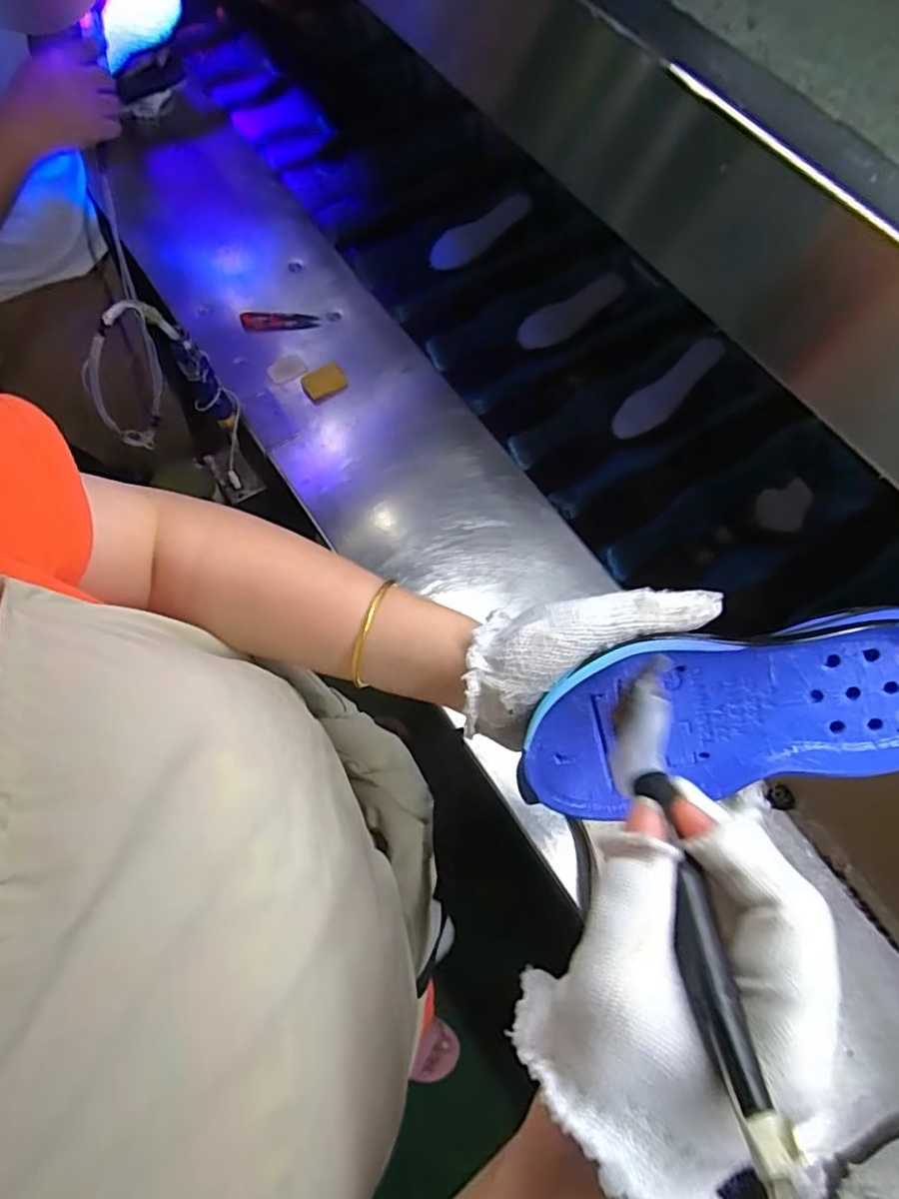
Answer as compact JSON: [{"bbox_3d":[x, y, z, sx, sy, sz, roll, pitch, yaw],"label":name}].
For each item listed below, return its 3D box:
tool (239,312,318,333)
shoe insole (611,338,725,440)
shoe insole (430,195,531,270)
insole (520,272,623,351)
[{"bbox_3d":[-0.224,-0.368,0.801,0.100,0.014,0.026,-3,68,-4],"label":"tool"},{"bbox_3d":[0.284,-0.273,0.788,0.171,0.013,0.048,-42,75,4],"label":"shoe insole"},{"bbox_3d":[0.044,-0.543,0.890,0.173,0.009,0.045,-39,93,-6],"label":"shoe insole"},{"bbox_3d":[0.174,-0.406,0.854,0.172,0.007,0.051,-32,86,-4],"label":"insole"}]

